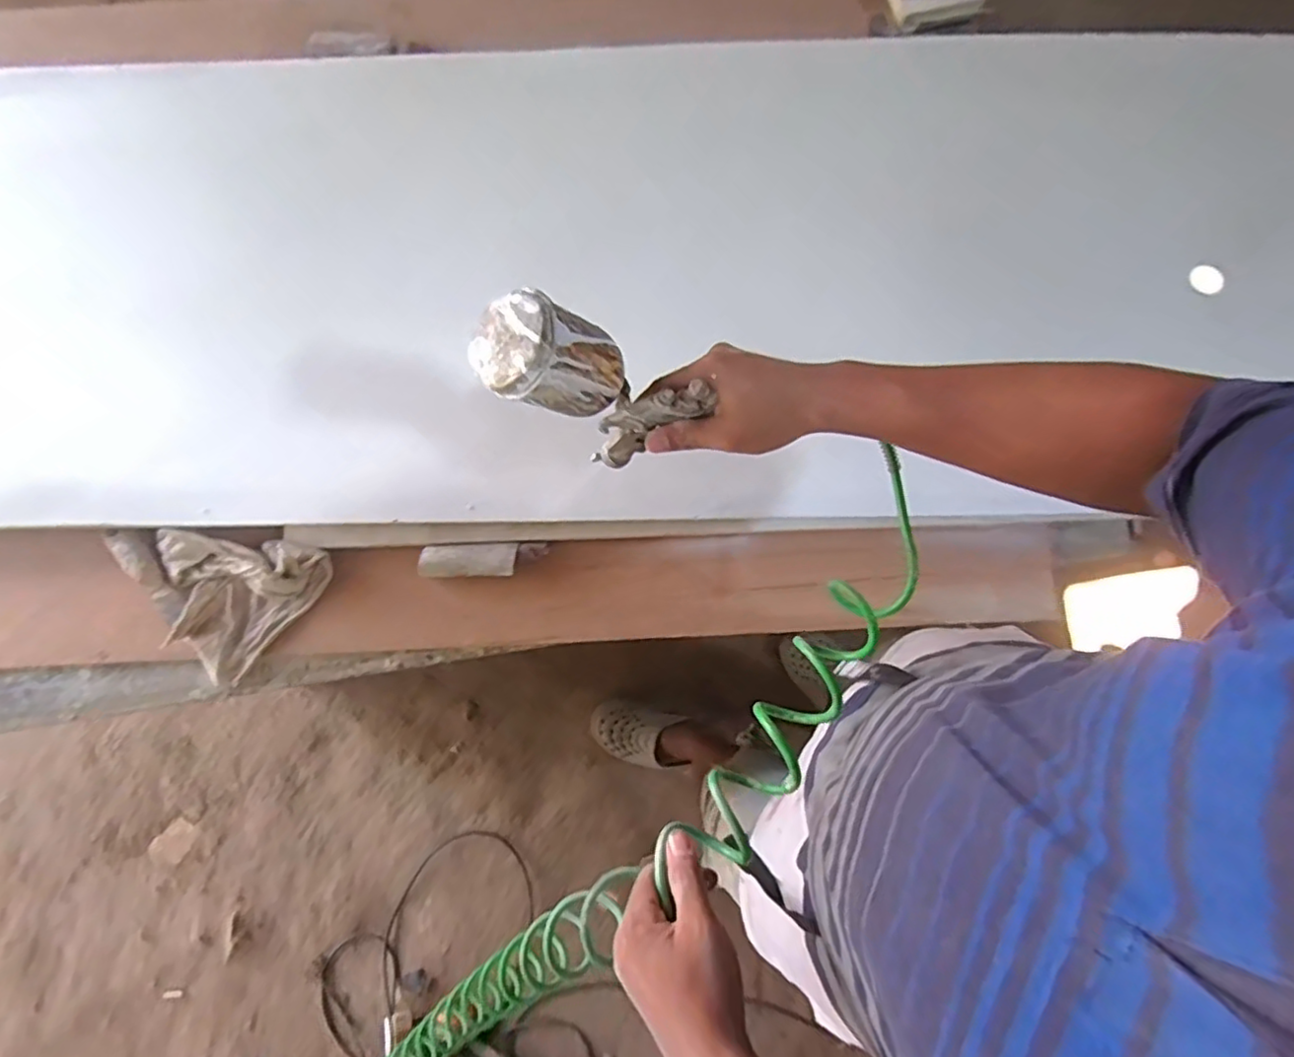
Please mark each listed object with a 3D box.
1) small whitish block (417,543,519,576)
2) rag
[{"bbox_3d":[-0.198,0.035,0.703,0.106,0.012,0.034,-2,80,1],"label":"small whitish block"},{"bbox_3d":[-0.483,0.088,0.709,0.243,0.038,0.160,5,80,2],"label":"rag"}]

